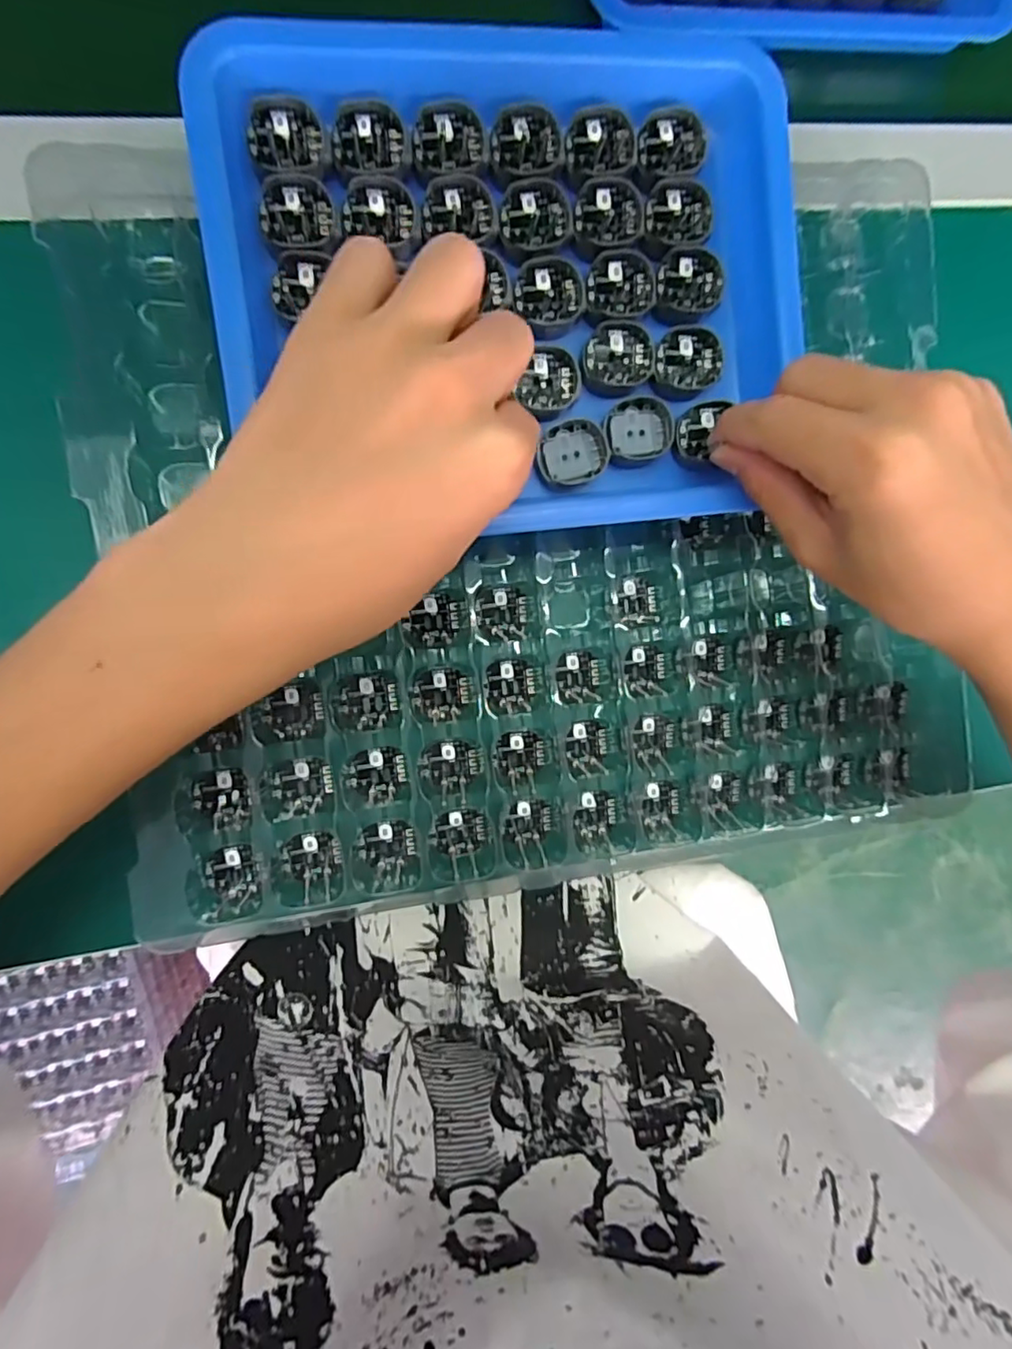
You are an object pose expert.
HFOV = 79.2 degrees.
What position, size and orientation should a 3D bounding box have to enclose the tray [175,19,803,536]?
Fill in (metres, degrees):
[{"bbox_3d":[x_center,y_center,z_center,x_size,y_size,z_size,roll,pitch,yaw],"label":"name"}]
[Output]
[{"bbox_3d":[0.004,-0.152,0.236,0.215,0.031,0.182,-7,91,-9],"label":"tray"}]

